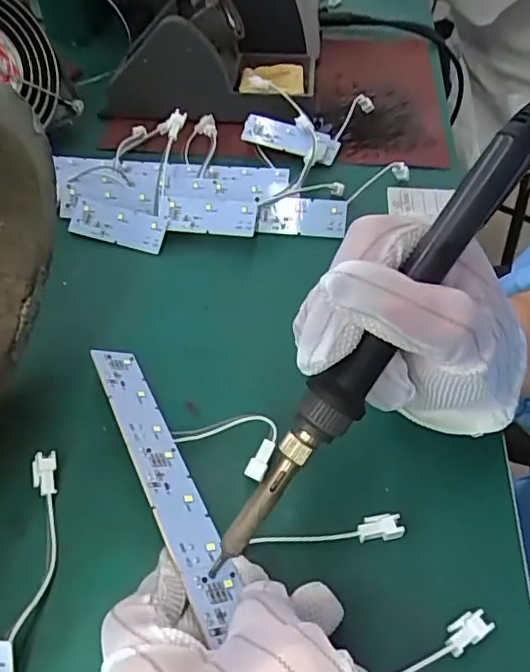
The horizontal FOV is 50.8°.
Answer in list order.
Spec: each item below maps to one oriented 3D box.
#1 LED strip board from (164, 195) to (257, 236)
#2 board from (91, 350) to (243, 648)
[{"bbox_3d":[-0.037,-0.080,0.368,0.062,0.005,0.027,4,74,10],"label":"LED strip board"},{"bbox_3d":[-0.046,0.058,0.250,0.023,0.004,0.152,6,35,-39],"label":"board"}]

